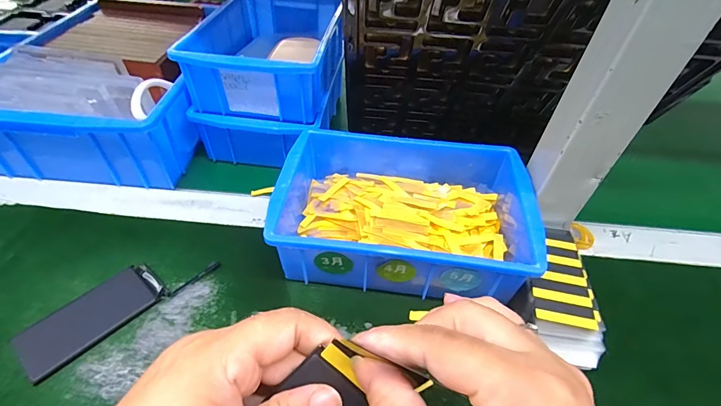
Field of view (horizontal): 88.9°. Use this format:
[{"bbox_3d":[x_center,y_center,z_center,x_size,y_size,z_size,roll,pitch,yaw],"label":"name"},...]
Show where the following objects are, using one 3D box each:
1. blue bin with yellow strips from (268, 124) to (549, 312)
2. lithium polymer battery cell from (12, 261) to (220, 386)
[{"bbox_3d":[0.034,0.010,0.314,0.195,0.068,0.128,7,45,4],"label":"blue bin with yellow strips"},{"bbox_3d":[-0.182,0.073,0.280,0.047,0.004,0.129,35,53,28],"label":"lithium polymer battery cell"}]

